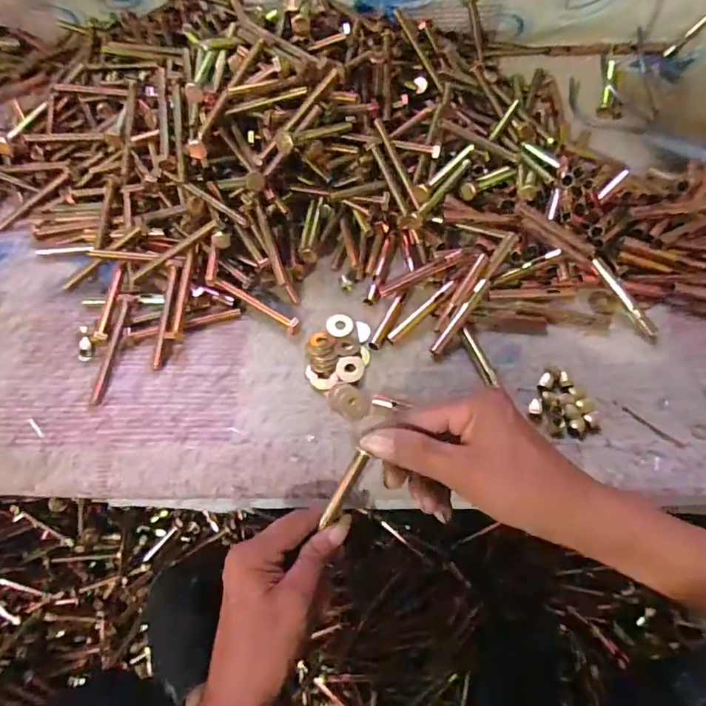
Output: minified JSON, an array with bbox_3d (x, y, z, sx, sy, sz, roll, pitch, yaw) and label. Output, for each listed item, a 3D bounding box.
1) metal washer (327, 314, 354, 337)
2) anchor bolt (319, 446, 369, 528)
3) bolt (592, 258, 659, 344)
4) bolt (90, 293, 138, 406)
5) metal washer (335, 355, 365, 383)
[{"bbox_3d":[-0.012,-0.026,0.460,0.024,0.004,0.026,-3,59,-1],"label":"metal washer"},{"bbox_3d":[-0.005,0.093,0.336,0.010,0.012,0.073,30,116,12],"label":"anchor bolt"},{"bbox_3d":[0.251,-0.048,0.447,0.013,0.011,0.093,-36,90,-12],"label":"bolt"},{"bbox_3d":[-0.217,-0.005,0.440,0.011,0.009,0.108,5,62,2],"label":"bolt"},{"bbox_3d":[-0.002,0.014,0.430,0.025,0.004,0.024,1,67,-1],"label":"metal washer"}]

